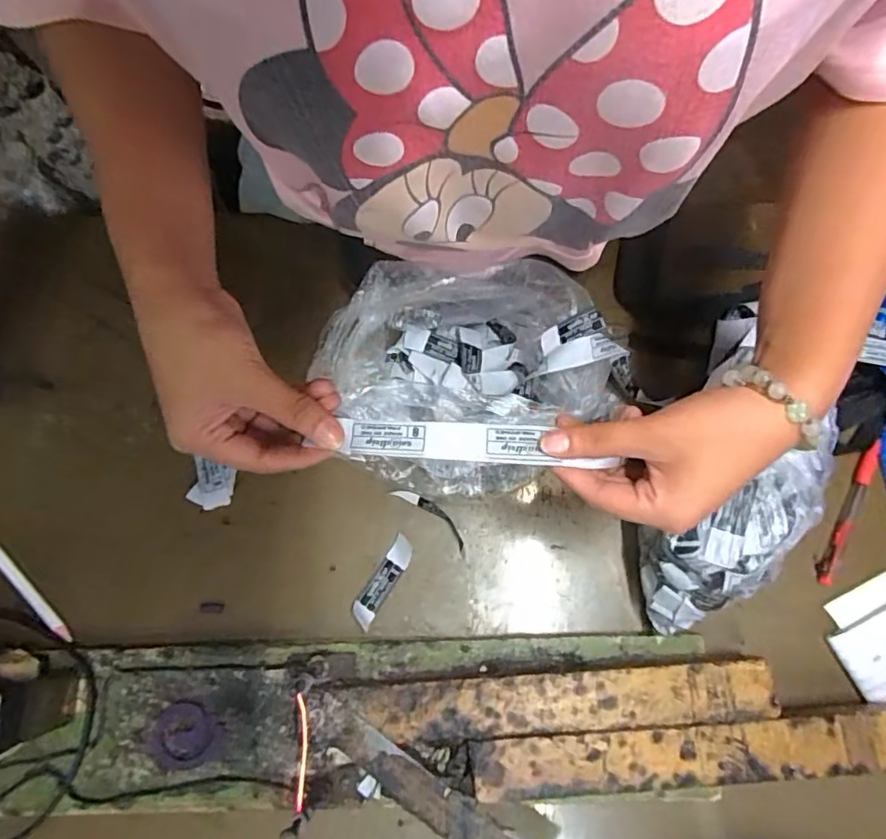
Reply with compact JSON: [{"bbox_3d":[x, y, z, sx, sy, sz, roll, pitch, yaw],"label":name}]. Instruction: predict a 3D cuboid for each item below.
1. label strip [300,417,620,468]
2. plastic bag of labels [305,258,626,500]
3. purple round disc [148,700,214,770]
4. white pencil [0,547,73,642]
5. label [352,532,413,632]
[{"bbox_3d":[0.019,0.013,0.312,0.144,0.006,0.023,5,76,1],"label":"label strip"},{"bbox_3d":[0.016,-0.030,0.444,0.206,0.089,0.172,15,77,5],"label":"plastic bag of labels"},{"bbox_3d":[-0.191,0.231,0.408,0.045,0.005,0.043,-43,79,-8],"label":"purple round disc"},{"bbox_3d":[-0.349,0.114,0.448,0.165,0.004,0.011,43,81,10],"label":"white pencil"},{"bbox_3d":[-0.048,0.129,0.451,0.020,0.004,0.074,31,79,8],"label":"label"}]

